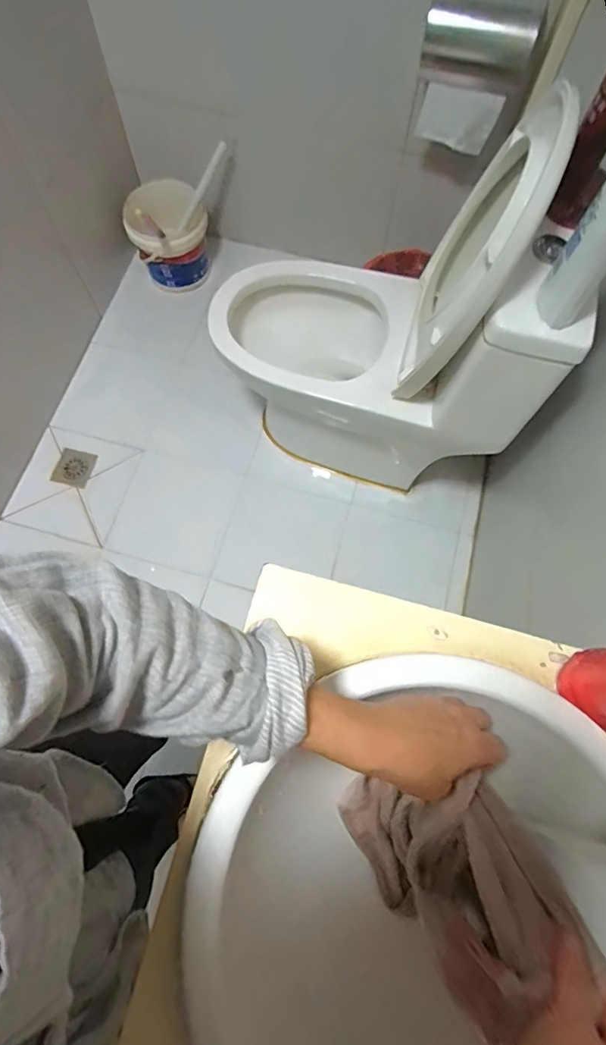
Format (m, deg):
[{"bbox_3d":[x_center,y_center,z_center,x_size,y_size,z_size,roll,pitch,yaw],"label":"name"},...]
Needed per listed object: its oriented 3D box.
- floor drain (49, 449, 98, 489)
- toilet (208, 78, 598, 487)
[{"bbox_3d":[-0.664,-0.157,1.427,0.099,0.013,0.111,13,64,-7],"label":"floor drain"},{"bbox_3d":[0.142,-0.392,1.037,0.680,0.834,0.346,27,72,8],"label":"toilet"}]

